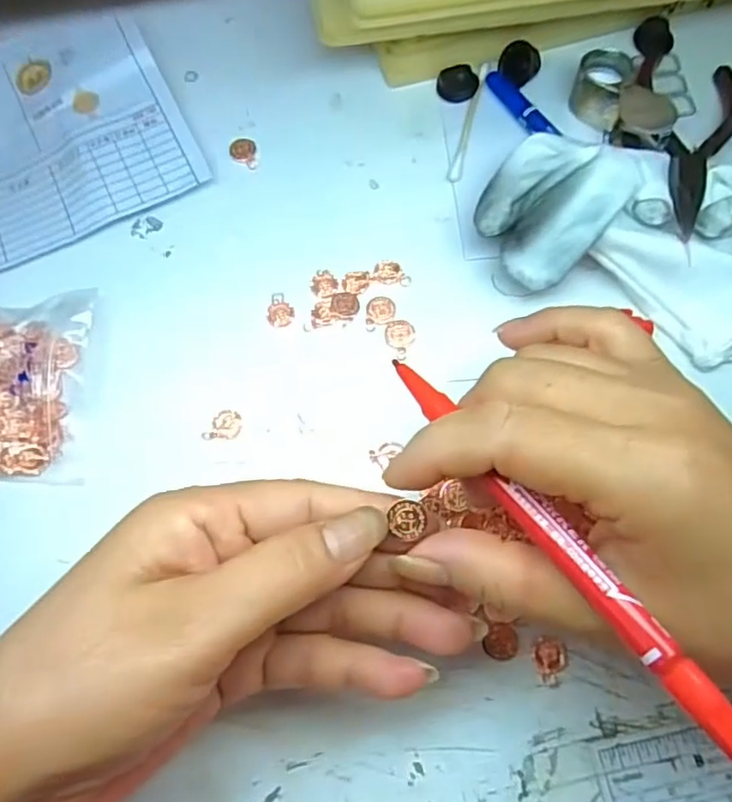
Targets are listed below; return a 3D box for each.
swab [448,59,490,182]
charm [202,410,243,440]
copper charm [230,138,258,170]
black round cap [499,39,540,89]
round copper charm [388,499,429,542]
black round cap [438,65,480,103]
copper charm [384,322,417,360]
[{"bbox_3d":[0.048,-0.129,0.298,0.006,0.005,0.065,15,73,6],"label":"swab"},{"bbox_3d":[-0.055,0.009,0.248,0.014,0.004,0.012,-1,72,1],"label":"charm"},{"bbox_3d":[-0.056,-0.113,0.294,0.012,0.004,0.015,-6,72,-1],"label":"copper charm"},{"bbox_3d":[0.071,-0.156,0.299,0.019,0.016,0.014,18,73,7],"label":"black round cap"},{"bbox_3d":[0.012,0.034,0.185,0.010,0.004,0.012,-6,72,-1],"label":"round copper charm"},{"bbox_3d":[0.044,-0.151,0.303,0.019,0.009,0.014,-6,72,-1],"label":"black round cap"},{"bbox_3d":[0.014,-0.026,0.261,0.012,0.004,0.017,-4,72,0],"label":"copper charm"}]

